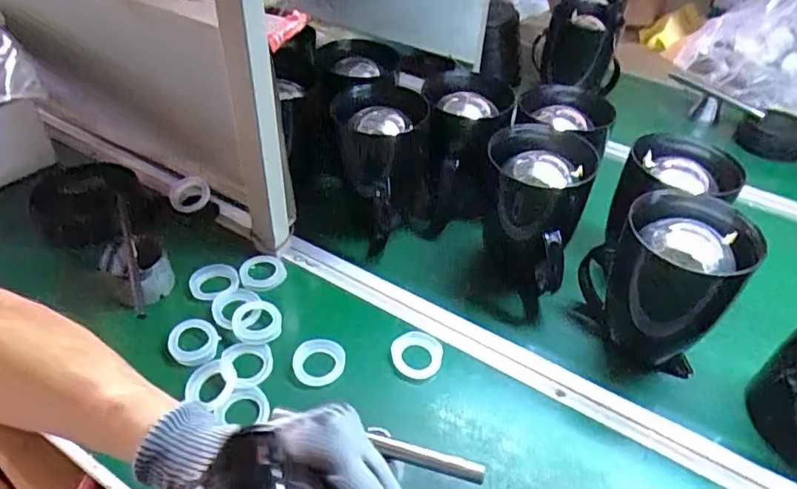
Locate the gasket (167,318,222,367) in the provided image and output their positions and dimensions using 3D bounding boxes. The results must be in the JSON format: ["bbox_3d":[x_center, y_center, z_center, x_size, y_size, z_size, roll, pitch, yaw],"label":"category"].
[{"bbox_3d":[-0.238,0.111,0.651,0.055,0.014,0.057,-15,45,-21],"label":"gasket"}]

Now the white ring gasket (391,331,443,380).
[{"bbox_3d":[0.024,0.126,0.657,0.056,0.013,0.059,3,41,-2],"label":"white ring gasket"}]

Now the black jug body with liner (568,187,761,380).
[{"bbox_3d":[0.292,0.046,0.640,0.129,0.195,0.119,6,42,2],"label":"black jug body with liner"}]

